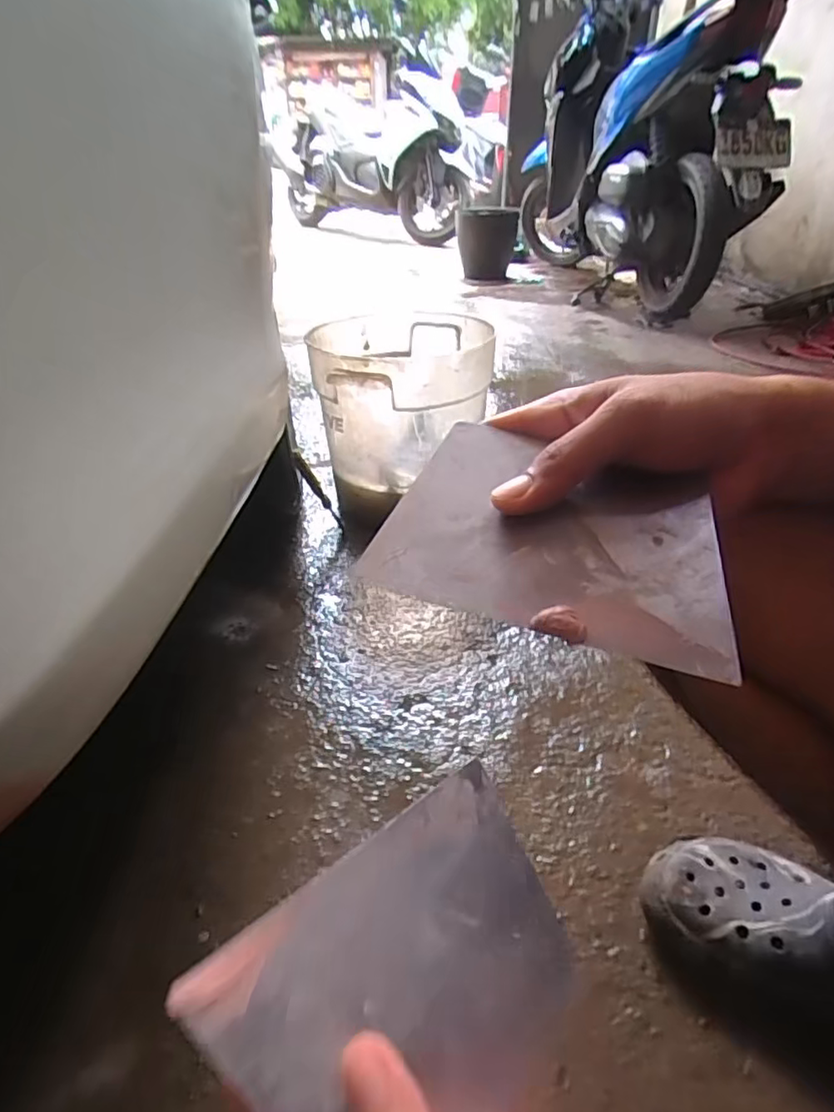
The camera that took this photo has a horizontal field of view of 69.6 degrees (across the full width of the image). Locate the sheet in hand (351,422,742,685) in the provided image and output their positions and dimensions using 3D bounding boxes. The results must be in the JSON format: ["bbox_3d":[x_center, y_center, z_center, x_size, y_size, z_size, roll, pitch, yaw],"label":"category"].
[{"bbox_3d":[0.059,-0.010,0.251,0.138,0.006,0.091,15,59,11],"label":"sheet in hand"}]

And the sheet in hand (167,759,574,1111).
[{"bbox_3d":[0.002,0.151,0.218,0.138,0.004,0.099,-23,67,-41],"label":"sheet in hand"}]

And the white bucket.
[{"bbox_3d":[-0.025,-0.245,1.069,0.283,0.290,0.329,-4,34,-7],"label":"white bucket"}]

